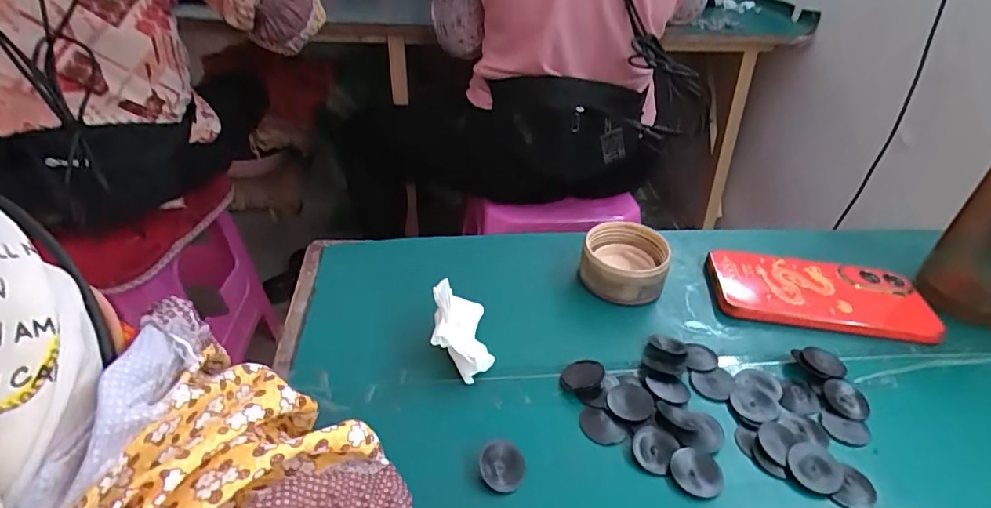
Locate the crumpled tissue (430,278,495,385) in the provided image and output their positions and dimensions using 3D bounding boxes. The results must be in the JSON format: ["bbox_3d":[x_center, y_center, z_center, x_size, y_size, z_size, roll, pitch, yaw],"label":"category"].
[{"bbox_3d":[-0.022,0.051,0.356,0.038,0.036,0.057,1,38,-5],"label":"crumpled tissue"}]

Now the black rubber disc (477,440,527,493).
[{"bbox_3d":[0.004,0.115,0.293,0.024,0.005,0.024,3,37,-2],"label":"black rubber disc"}]

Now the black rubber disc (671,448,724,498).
[{"bbox_3d":[0.113,0.121,0.300,0.027,0.004,0.025,3,37,-2],"label":"black rubber disc"}]

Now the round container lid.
[{"bbox_3d":[0.103,0.008,0.433,0.065,0.040,0.062,3,37,-2],"label":"round container lid"}]

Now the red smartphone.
[{"bbox_3d":[0.259,0.033,0.429,0.166,0.013,0.074,7,37,3],"label":"red smartphone"}]

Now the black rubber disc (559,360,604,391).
[{"bbox_3d":[0.057,0.079,0.350,0.027,0.004,0.027,-17,27,9],"label":"black rubber disc"}]

